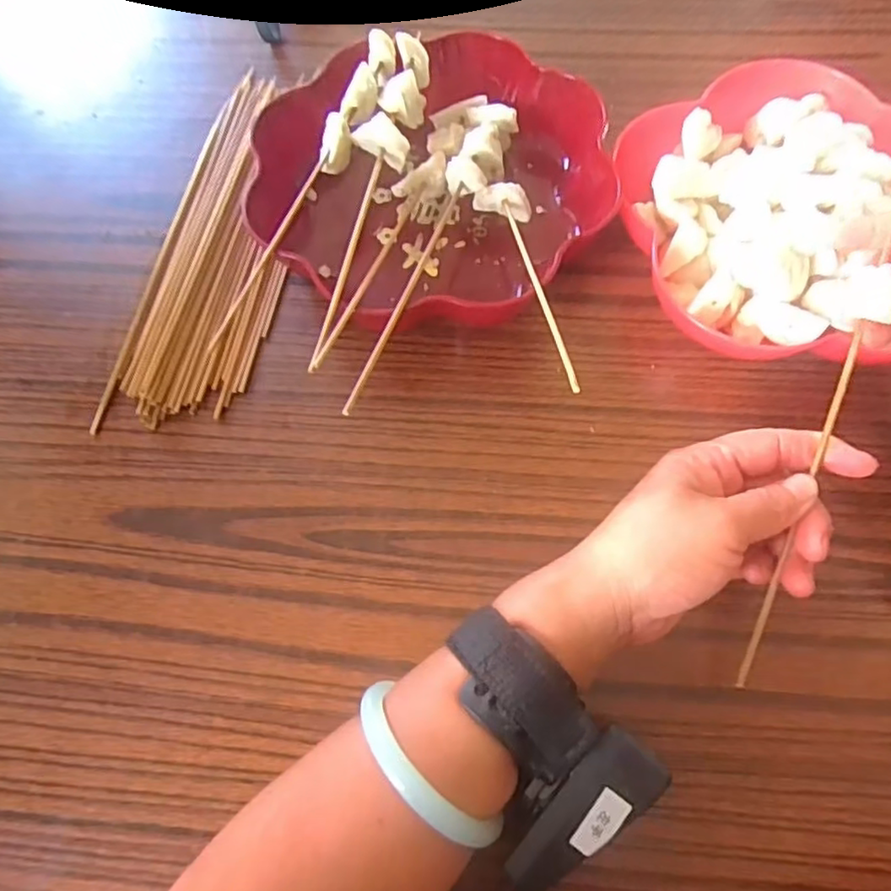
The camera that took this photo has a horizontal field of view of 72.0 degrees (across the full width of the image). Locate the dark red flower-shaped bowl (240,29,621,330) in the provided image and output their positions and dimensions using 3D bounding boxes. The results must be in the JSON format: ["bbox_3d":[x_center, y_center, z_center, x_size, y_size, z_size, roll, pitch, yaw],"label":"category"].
[{"bbox_3d":[-0.007,-0.150,0.361,0.198,0.052,0.190,-1,68,2],"label":"dark red flower-shaped bowl"}]

